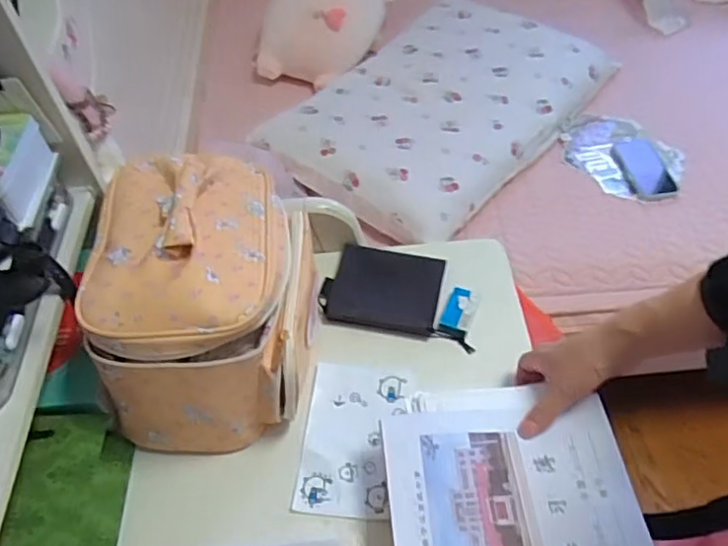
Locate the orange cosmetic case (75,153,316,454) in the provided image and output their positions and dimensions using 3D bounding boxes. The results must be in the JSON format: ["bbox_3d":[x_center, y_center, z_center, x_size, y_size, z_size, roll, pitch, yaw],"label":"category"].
[{"bbox_3d":[-0.141,0.014,0.586,0.186,0.188,0.246,-6,52,0],"label":"orange cosmetic case"}]

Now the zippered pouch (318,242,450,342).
[{"bbox_3d":[0.020,0.019,0.690,0.127,0.014,0.107,8,53,10],"label":"zippered pouch"}]

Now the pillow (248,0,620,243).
[{"bbox_3d":[0.160,-0.333,1.236,0.431,0.133,0.659,33,61,26],"label":"pillow"}]

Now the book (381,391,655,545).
[{"bbox_3d":[0.116,0.182,0.478,0.186,0.013,0.169,-6,52,-1],"label":"book"}]

